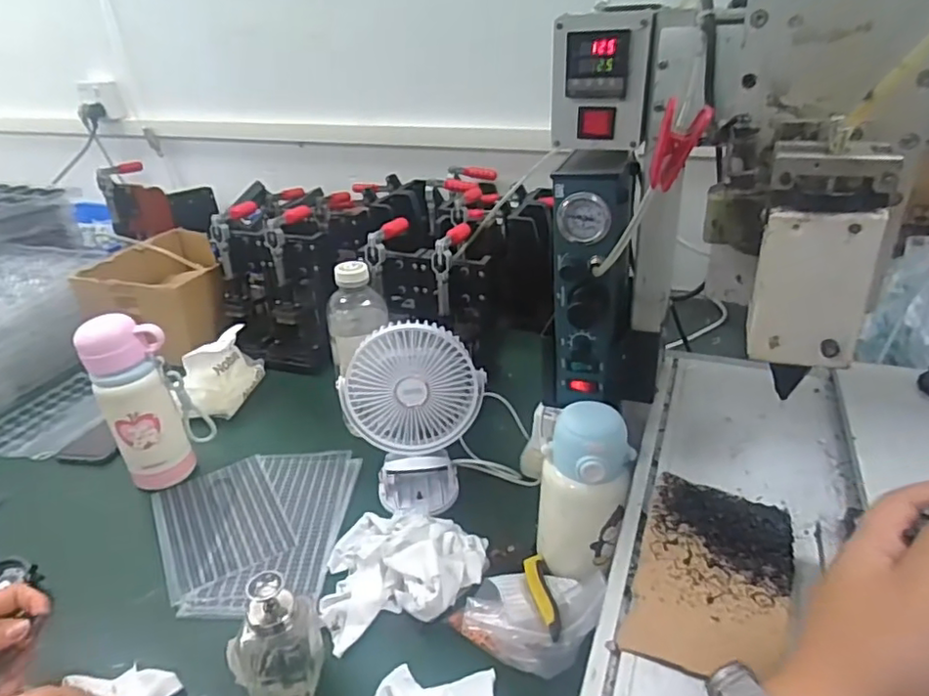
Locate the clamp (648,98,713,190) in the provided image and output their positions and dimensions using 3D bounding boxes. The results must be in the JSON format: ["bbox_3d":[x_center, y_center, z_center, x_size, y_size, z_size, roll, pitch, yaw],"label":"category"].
[{"bbox_3d":[0.139,-0.130,0.388,0.019,0.051,0.029,-23,35,-32],"label":"clamp"}]

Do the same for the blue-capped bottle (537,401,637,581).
[{"bbox_3d":[0.112,0.136,0.569,0.082,0.156,0.072,3,30,11],"label":"blue-capped bottle"}]

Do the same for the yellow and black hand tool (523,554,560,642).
[{"bbox_3d":[0.072,0.228,0.557,0.022,0.022,0.096,-4,29,-2],"label":"yellow and black hand tool"}]

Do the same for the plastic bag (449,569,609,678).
[{"bbox_3d":[0.056,0.237,0.552,0.122,0.039,0.099,11,32,23],"label":"plastic bag"}]

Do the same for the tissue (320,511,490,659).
[{"bbox_3d":[-0.063,0.200,0.601,0.159,0.054,0.146,-10,30,-14],"label":"tissue"}]

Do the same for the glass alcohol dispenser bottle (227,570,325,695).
[{"bbox_3d":[-0.155,0.229,0.494,0.062,0.116,0.066,-4,29,-3],"label":"glass alcohol dispenser bottle"}]

